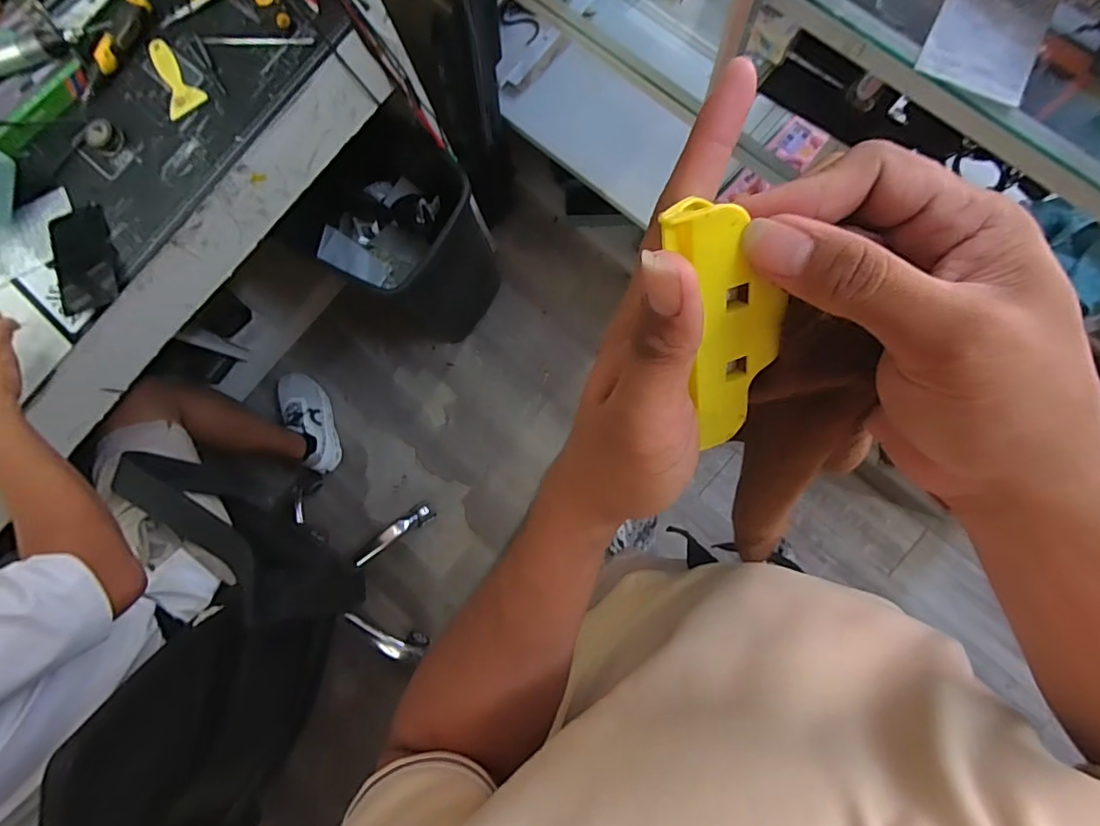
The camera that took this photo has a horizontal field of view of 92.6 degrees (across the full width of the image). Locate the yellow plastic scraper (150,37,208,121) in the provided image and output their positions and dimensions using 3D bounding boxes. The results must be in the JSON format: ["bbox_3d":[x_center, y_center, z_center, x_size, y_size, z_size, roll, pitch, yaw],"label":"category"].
[{"bbox_3d":[-0.505,-0.448,0.701,0.051,0.007,0.116,-32,81,1],"label":"yellow plastic scraper"}]

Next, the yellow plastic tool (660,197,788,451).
[{"bbox_3d":[0.067,-0.033,0.196,0.038,0.015,0.097,-19,127,3],"label":"yellow plastic tool"}]

